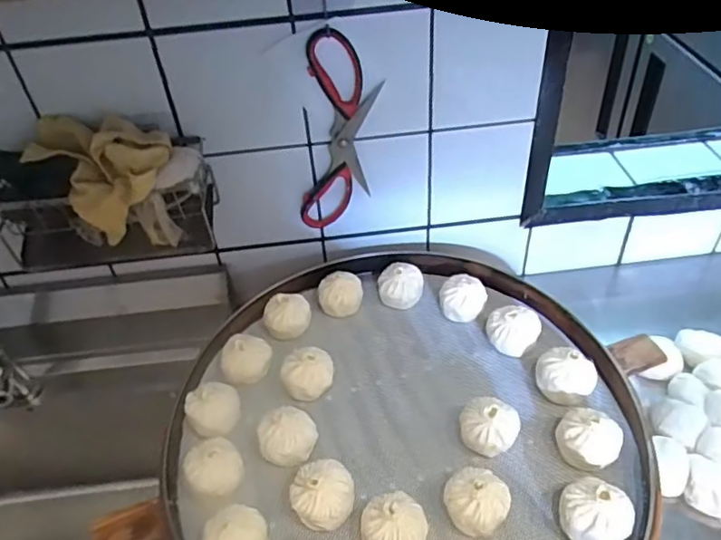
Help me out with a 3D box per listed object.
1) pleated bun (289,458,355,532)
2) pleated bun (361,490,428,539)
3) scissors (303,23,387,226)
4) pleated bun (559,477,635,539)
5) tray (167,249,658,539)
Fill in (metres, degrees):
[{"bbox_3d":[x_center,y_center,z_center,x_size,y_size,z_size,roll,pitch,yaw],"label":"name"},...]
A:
[{"bbox_3d":[-0.036,0.222,0.567,0.060,0.055,0.055,-3,42,2],"label":"pleated bun"},{"bbox_3d":[0.032,0.243,0.538,0.057,0.052,0.054,-3,42,2],"label":"pleated bun"},{"bbox_3d":[-0.029,-0.161,0.698,0.109,0.249,0.019,-10,42,-5],"label":"scissors"},{"bbox_3d":[0.216,0.225,0.530,0.063,0.049,0.058,13,45,19],"label":"pleated bun"},{"bbox_3d":[0.044,0.155,0.639,0.479,0.063,0.479,-4,41,4],"label":"tray"}]

